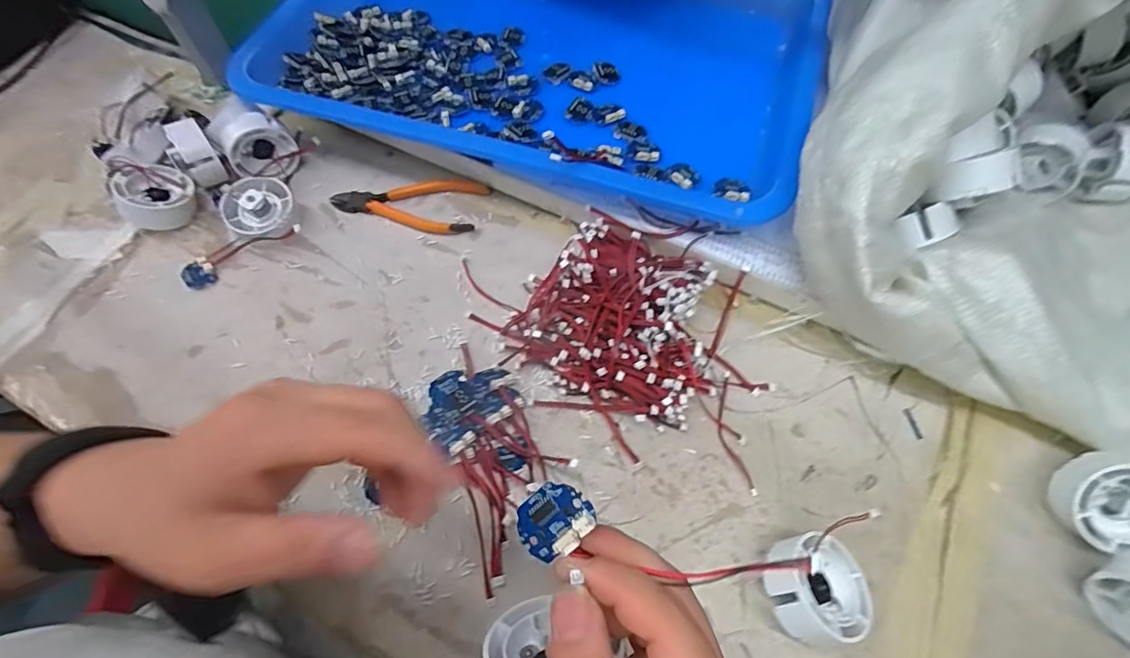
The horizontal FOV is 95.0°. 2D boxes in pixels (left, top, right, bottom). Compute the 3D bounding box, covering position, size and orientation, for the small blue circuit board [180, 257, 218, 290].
[{"bbox_3d":[-0.297,-0.045,0.419,0.023,0.006,0.028,-32,66,-17],"label":"small blue circuit board"}]

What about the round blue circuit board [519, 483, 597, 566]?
[{"bbox_3d":[-0.004,0.067,0.179,0.028,0.004,0.022,-42,74,13],"label":"round blue circuit board"}]

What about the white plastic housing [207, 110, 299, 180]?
[{"bbox_3d":[-0.272,-0.165,0.452,0.057,0.058,0.041,-35,66,-18],"label":"white plastic housing"}]

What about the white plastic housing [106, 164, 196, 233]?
[{"bbox_3d":[-0.339,-0.109,0.431,0.056,0.033,0.057,-34,66,-18],"label":"white plastic housing"}]

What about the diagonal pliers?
[{"bbox_3d":[-0.132,-0.111,0.443,0.126,0.012,0.053,13,61,7],"label":"diagonal pliers"}]

